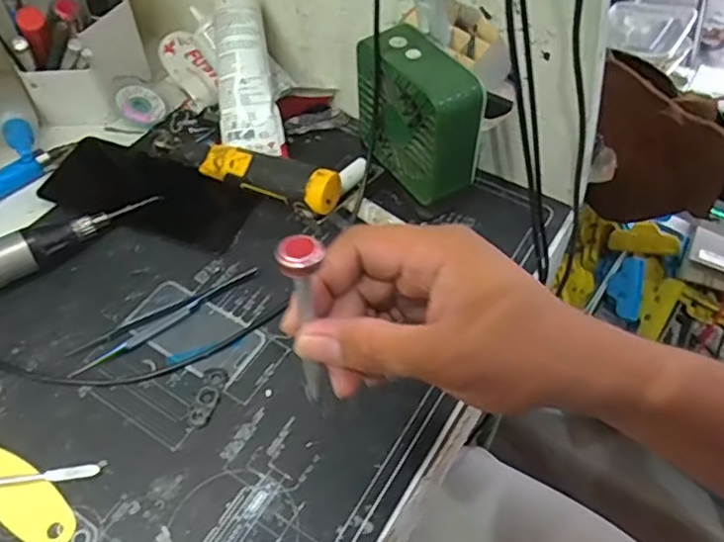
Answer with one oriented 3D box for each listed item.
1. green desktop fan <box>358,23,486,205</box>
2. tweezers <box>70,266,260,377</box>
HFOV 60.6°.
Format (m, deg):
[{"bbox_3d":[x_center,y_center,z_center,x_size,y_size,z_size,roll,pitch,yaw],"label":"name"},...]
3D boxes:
[{"bbox_3d":[0.037,-0.103,0.440,0.042,0.107,0.094,-29,58,-20],"label":"green desktop fan"},{"bbox_3d":[-0.128,0.028,0.410,0.130,0.005,0.019,-26,58,-18],"label":"tweezers"}]

